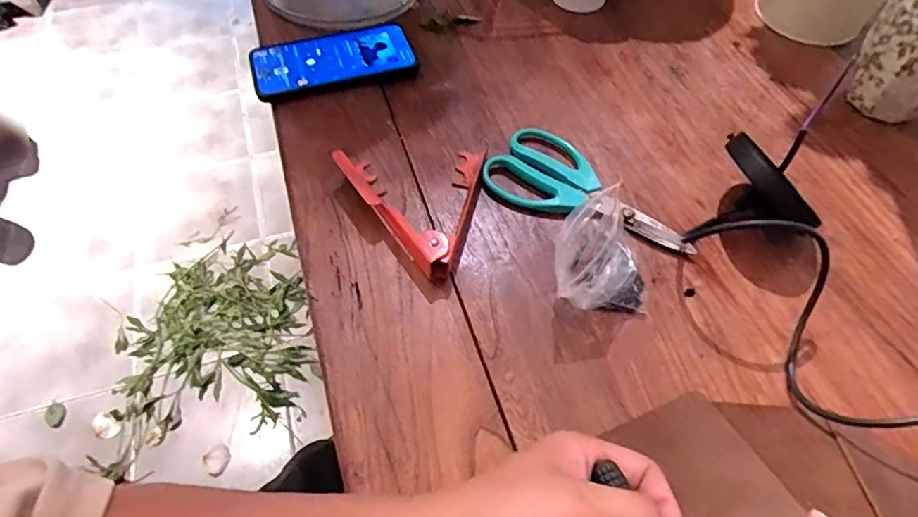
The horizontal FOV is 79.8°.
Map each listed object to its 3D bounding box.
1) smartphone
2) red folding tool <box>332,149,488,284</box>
[{"bbox_3d":[-0.126,-0.201,0.552,0.157,0.014,0.076,-13,57,-11],"label":"smartphone"},{"bbox_3d":[-0.017,-0.060,0.452,0.117,0.029,0.134,-35,64,-23],"label":"red folding tool"}]

